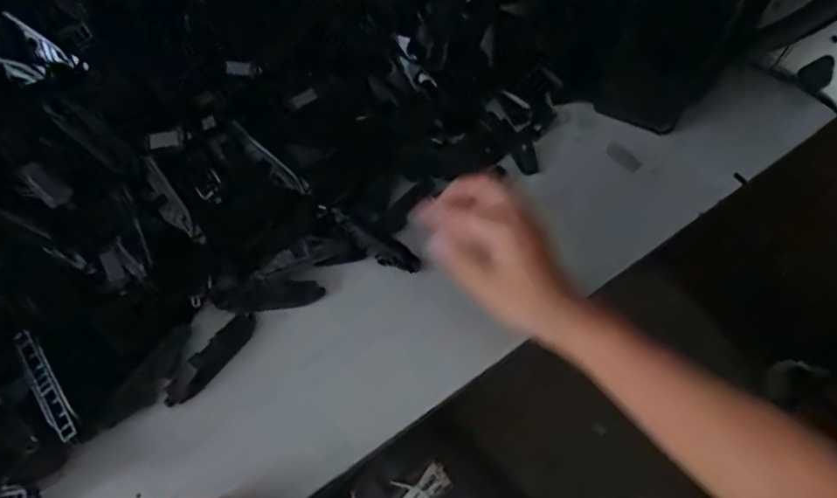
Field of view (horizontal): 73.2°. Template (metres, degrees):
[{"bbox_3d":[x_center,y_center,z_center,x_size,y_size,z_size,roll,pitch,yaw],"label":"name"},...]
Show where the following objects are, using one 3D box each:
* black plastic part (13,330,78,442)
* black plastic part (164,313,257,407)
[{"bbox_3d":[-0.226,0.083,0.342,0.015,0.007,0.070,-26,87,-20],"label":"black plastic part"},{"bbox_3d":[-0.148,0.078,0.407,0.083,0.006,0.022,-49,115,-29],"label":"black plastic part"}]

